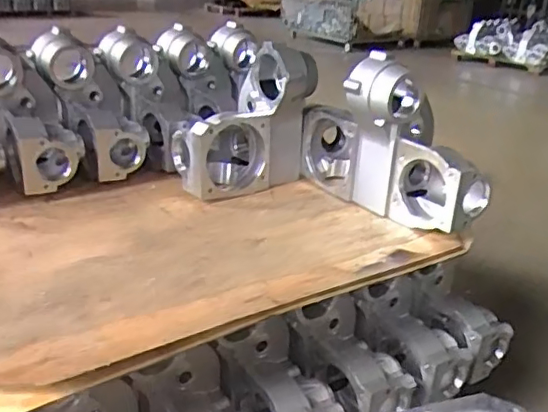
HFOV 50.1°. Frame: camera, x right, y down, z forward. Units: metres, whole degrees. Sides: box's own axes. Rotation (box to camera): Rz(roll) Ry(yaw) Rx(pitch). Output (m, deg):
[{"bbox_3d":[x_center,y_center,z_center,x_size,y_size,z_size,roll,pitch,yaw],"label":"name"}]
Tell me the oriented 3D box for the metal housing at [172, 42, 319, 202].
[{"bbox_3d":[-0.069,-0.182,1.329,0.314,0.316,0.152,0,24,-6],"label":"metal housing"}]

